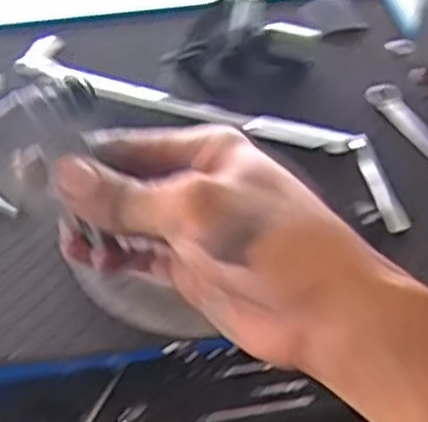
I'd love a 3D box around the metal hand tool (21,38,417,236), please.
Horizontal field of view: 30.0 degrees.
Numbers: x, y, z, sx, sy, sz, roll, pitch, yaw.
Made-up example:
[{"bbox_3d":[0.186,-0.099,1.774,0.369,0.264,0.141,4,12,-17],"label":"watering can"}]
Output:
[{"bbox_3d":[0.003,-0.102,0.828,0.448,0.037,0.094,23,48,22],"label":"metal hand tool"}]

